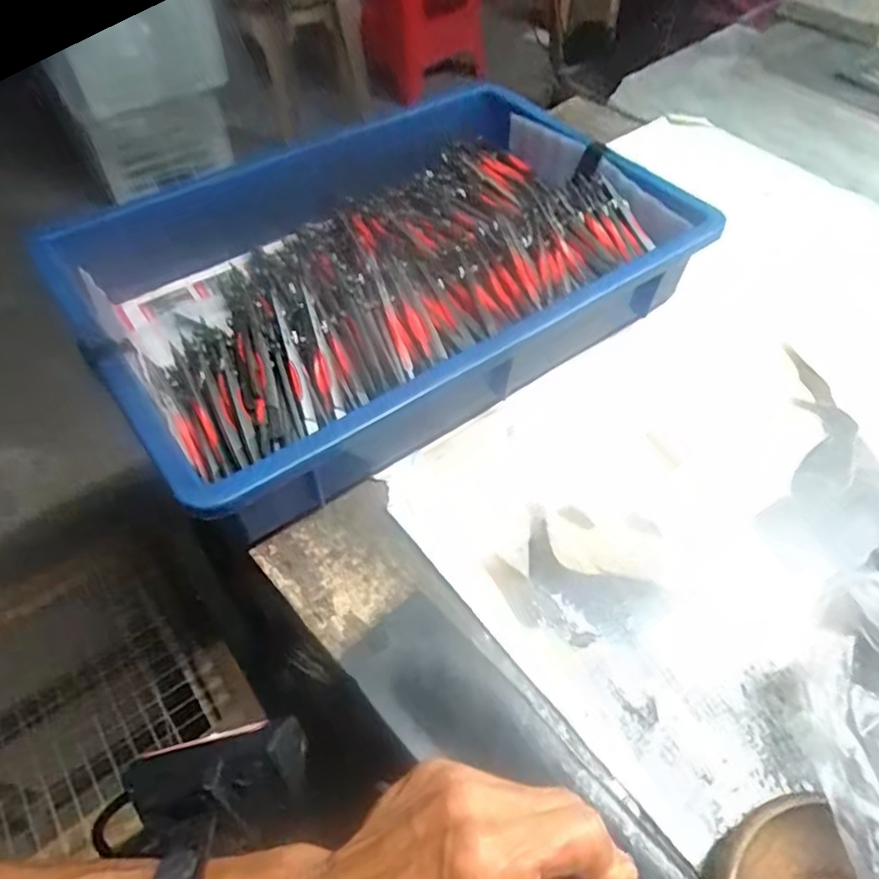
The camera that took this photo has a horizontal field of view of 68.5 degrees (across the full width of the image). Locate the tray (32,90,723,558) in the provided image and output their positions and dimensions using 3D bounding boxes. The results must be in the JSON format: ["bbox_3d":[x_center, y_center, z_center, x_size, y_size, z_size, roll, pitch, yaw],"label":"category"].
[{"bbox_3d":[-0.043,-0.135,0.492,0.417,0.078,0.297,-32,59,-22],"label":"tray"}]

